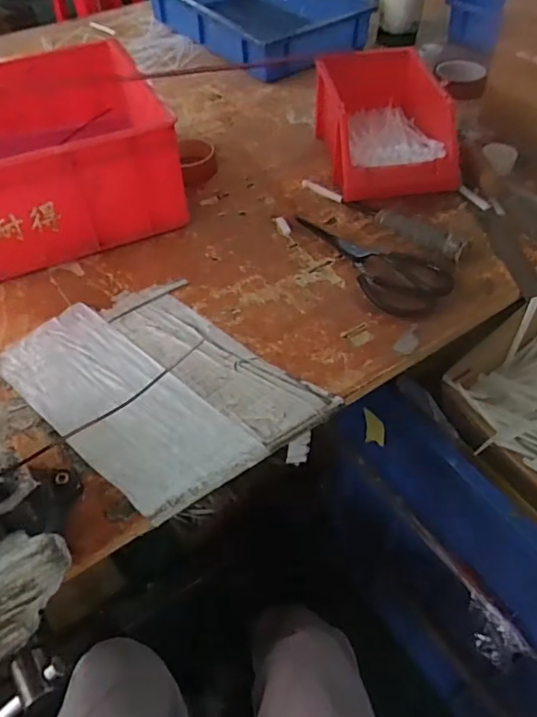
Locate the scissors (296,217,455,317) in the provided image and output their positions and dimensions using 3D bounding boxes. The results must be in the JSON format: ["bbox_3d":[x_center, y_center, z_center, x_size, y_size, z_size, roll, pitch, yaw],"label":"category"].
[{"bbox_3d":[0.121,-0.128,0.667,0.088,0.015,0.220,-29,54,-20],"label":"scissors"}]

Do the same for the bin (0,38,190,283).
[{"bbox_3d":[-0.346,-0.260,0.722,0.387,0.146,0.322,-20,51,-13],"label":"bin"}]

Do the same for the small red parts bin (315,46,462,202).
[{"bbox_3d":[0.156,-0.333,0.769,0.156,0.116,0.251,-6,50,-2],"label":"small red parts bin"}]

